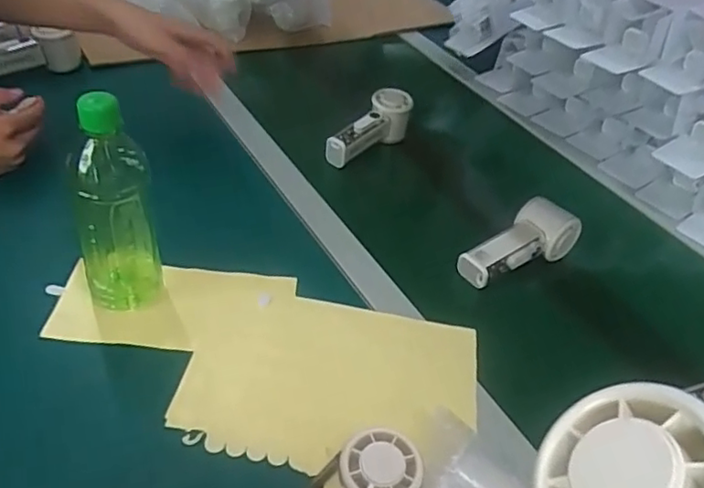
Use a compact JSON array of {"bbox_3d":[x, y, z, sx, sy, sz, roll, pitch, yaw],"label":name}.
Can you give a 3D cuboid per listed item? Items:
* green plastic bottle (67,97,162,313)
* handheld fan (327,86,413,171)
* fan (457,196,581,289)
[{"bbox_3d":[-0.203,-0.031,0.535,0.065,0.203,0.062,-8,44,-22],"label":"green plastic bottle"},{"bbox_3d":[0.021,-0.154,0.850,0.044,0.060,0.148,34,60,29],"label":"handheld fan"},{"bbox_3d":[0.189,0.001,0.693,0.149,0.051,0.065,-27,53,-37],"label":"fan"}]

